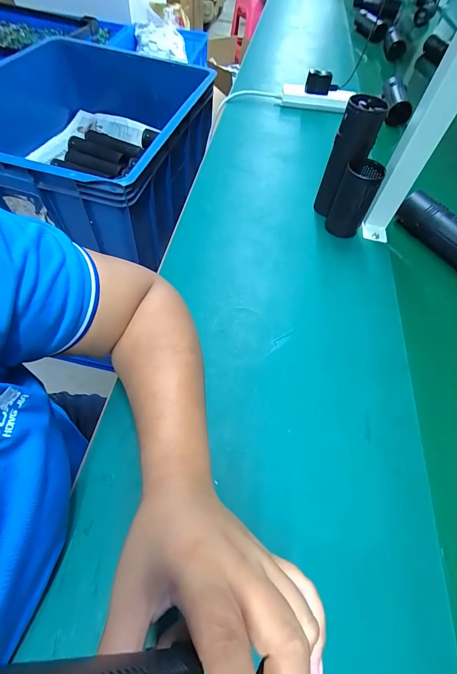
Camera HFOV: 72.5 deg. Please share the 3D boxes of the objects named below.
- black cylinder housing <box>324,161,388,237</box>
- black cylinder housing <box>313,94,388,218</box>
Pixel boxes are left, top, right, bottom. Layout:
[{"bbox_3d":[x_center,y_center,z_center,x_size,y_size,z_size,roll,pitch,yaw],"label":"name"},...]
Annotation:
[{"bbox_3d":[0.196,-0.215,0.493,0.054,0.111,0.048,29,59,12],"label":"black cylinder housing"},{"bbox_3d":[0.185,-0.268,0.488,0.051,0.165,0.050,-16,60,-16],"label":"black cylinder housing"}]

